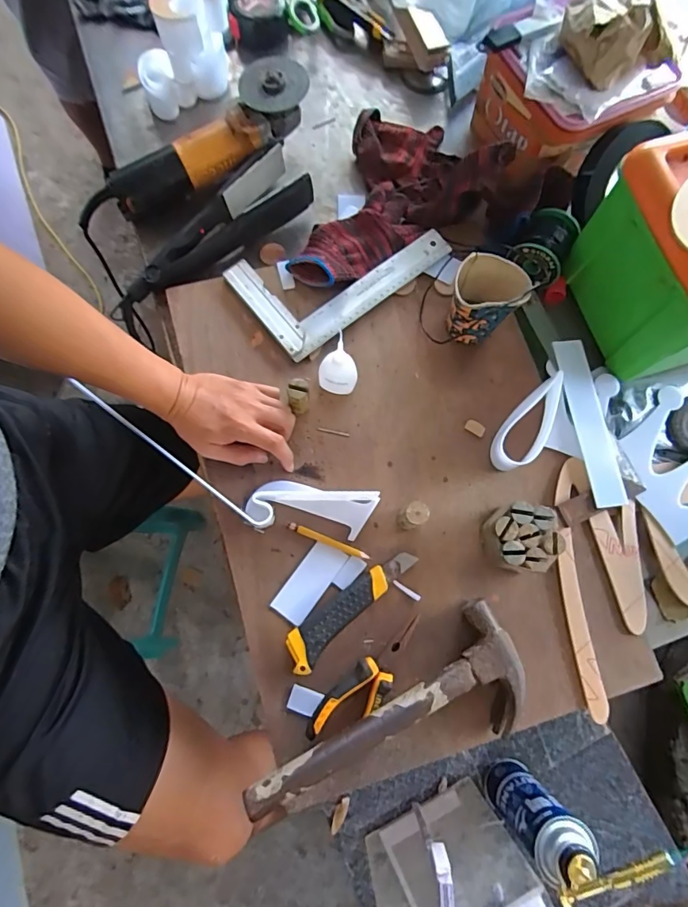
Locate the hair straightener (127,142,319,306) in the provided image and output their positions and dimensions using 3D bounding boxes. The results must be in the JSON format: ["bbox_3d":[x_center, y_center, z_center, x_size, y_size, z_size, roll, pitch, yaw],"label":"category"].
[{"bbox_3d":[-0.167,-0.286,0.603,0.266,0.055,0.071,-37,80,-9],"label":"hair straightener"}]

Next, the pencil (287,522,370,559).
[{"bbox_3d":[-0.018,0.098,0.526,0.095,0.006,0.010,21,77,4],"label":"pencil"}]

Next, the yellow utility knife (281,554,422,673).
[{"bbox_3d":[0.005,0.159,0.504,0.164,0.022,0.041,-43,81,-10],"label":"yellow utility knife"}]

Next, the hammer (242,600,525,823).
[{"bbox_3d":[0.060,0.277,0.457,0.285,0.062,0.114,-34,80,-8],"label":"hammer"}]

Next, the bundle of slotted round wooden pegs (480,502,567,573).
[{"bbox_3d":[0.193,0.093,0.516,0.072,0.048,0.068,0,77,-1],"label":"bundle of slotted round wooden pegs"}]

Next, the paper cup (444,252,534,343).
[{"bbox_3d":[0.162,-0.173,0.556,0.076,0.092,0.066,18,77,3],"label":"paper cup"}]

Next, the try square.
[{"bbox_3d":[-0.005,-0.241,0.601,0.254,0.020,0.144,-38,80,-9],"label":"try square"}]

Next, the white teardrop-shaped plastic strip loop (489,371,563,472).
[{"bbox_3d":[0.223,-0.037,0.565,0.051,0.035,0.137,36,79,7],"label":"white teardrop-shaped plastic strip loop"}]

